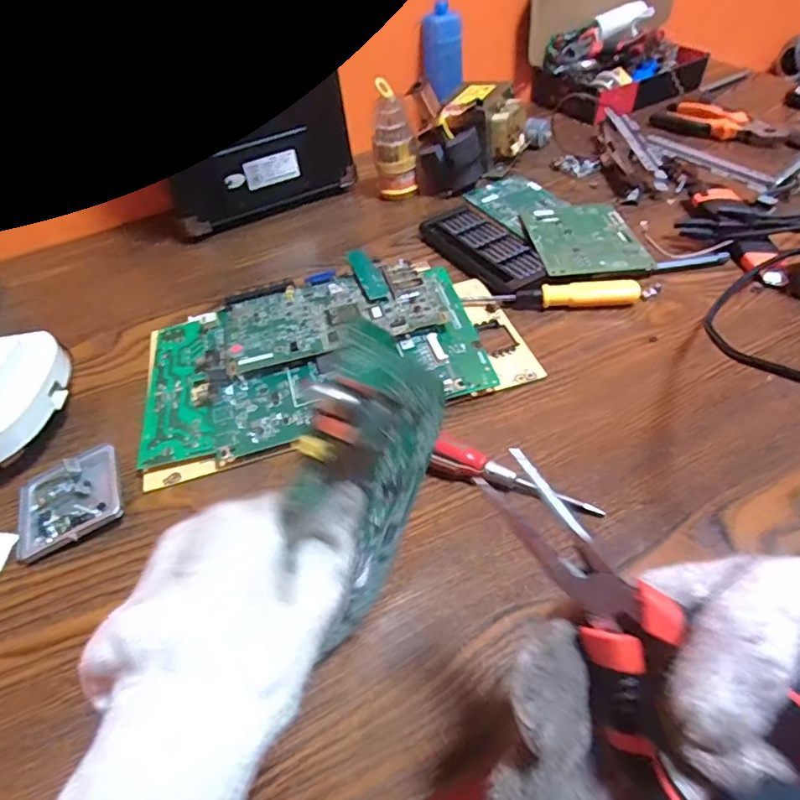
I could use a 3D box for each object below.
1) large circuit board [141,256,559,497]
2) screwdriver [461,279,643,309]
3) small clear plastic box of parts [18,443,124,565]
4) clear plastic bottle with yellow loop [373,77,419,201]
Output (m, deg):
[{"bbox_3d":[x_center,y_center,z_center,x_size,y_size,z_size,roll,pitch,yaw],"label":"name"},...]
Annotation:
[{"bbox_3d":[-0.059,-0.048,0.453,0.301,0.023,0.178,-16,50,-9],"label":"large circuit board"},{"bbox_3d":[0.131,-0.093,0.472,0.146,0.020,0.017,-1,49,5],"label":"screwdriver"},{"bbox_3d":[-0.226,0.068,0.374,0.067,0.011,0.066,-24,51,-15],"label":"small clear plastic box of parts"},{"bbox_3d":[-0.006,-0.282,0.606,0.047,0.105,0.037,-4,49,1],"label":"clear plastic bottle with yellow loop"}]

